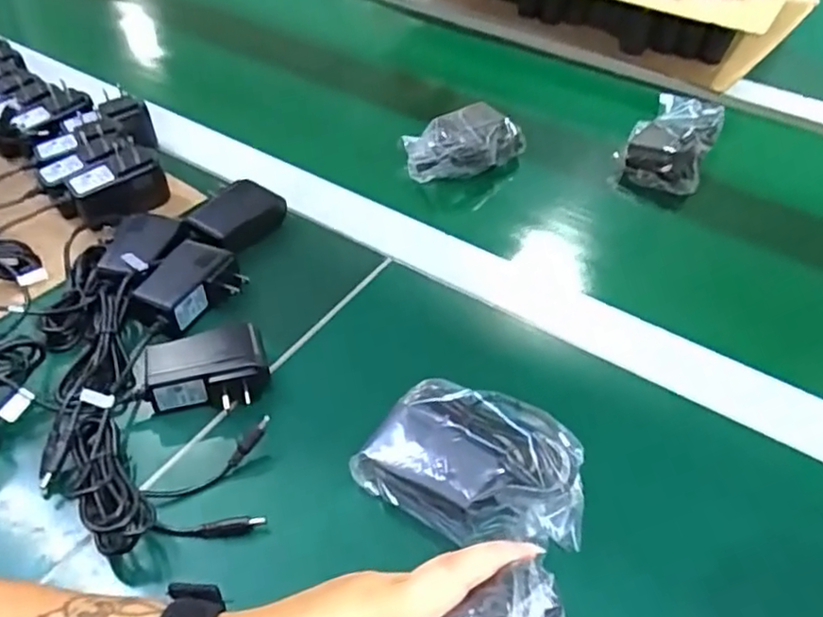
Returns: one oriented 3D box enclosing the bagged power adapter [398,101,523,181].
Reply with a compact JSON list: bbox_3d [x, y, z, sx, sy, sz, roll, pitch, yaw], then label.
[{"bbox_3d":[0.051,-0.157,0.641,0.121,0.035,0.071,-22,49,-28],"label":"bagged power adapter"}]

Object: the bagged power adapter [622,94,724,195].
[{"bbox_3d":[0.255,-0.166,0.652,0.071,0.047,0.125,23,45,17],"label":"bagged power adapter"}]

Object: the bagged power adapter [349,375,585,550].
[{"bbox_3d":[0.038,0.088,0.372,0.116,0.047,0.072,26,46,21],"label":"bagged power adapter"}]

